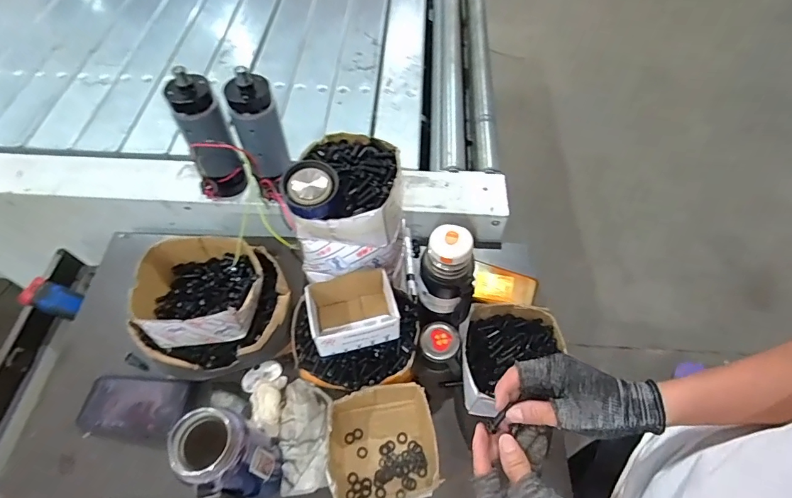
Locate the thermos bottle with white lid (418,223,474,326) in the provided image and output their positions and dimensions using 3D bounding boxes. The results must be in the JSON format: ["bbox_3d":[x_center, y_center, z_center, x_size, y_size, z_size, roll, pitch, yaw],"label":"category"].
[{"bbox_3d":[0.075,0.043,0.616,0.083,0.176,0.064,21,59,13],"label":"thermos bottle with white lid"}]

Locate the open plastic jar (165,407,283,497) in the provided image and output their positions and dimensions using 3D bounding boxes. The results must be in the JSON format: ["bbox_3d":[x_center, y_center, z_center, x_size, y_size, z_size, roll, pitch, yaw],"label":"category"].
[{"bbox_3d":[-0.186,0.253,0.518,0.070,0.220,0.083,-30,62,-18],"label":"open plastic jar"}]

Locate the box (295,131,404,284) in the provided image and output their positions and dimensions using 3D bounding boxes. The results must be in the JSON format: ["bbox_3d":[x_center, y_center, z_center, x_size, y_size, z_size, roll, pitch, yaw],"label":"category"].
[{"bbox_3d":[-0.060,-0.061,0.638,0.134,0.159,0.159,8,58,5],"label":"box"}]

